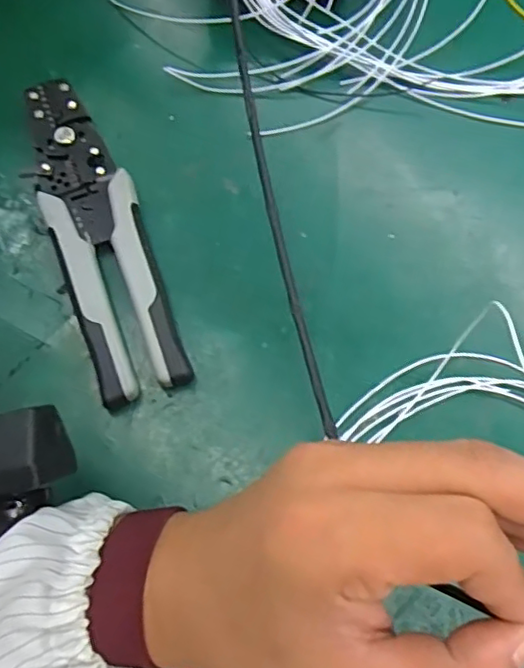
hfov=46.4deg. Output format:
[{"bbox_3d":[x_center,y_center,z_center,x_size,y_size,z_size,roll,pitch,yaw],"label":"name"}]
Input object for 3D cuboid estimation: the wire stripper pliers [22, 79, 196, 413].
[{"bbox_3d":[-0.090,-0.057,0.337,0.050,0.021,0.194,-22,73,-7],"label":"wire stripper pliers"}]

